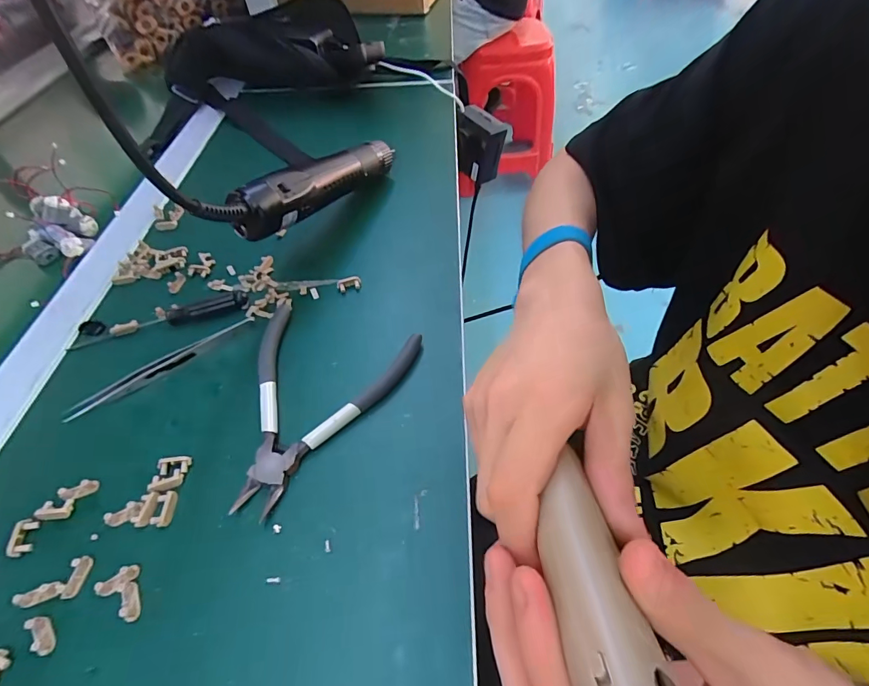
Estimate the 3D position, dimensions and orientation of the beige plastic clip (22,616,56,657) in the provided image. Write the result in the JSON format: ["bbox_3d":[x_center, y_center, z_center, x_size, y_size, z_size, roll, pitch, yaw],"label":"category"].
[{"bbox_3d":[-0.193,0.142,0.206,0.007,0.007,0.019,-34,59,-23],"label":"beige plastic clip"}]

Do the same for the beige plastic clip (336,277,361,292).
[{"bbox_3d":[-0.070,-0.048,0.348,0.019,0.011,0.008,-15,54,-10],"label":"beige plastic clip"}]

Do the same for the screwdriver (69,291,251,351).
[{"bbox_3d":[-0.212,-0.019,0.325,0.130,0.012,0.014,-14,53,-10],"label":"screwdriver"}]

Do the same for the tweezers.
[{"bbox_3d":[-0.194,0.015,0.302,0.131,0.010,0.011,-30,58,-20],"label":"tweezers"}]

